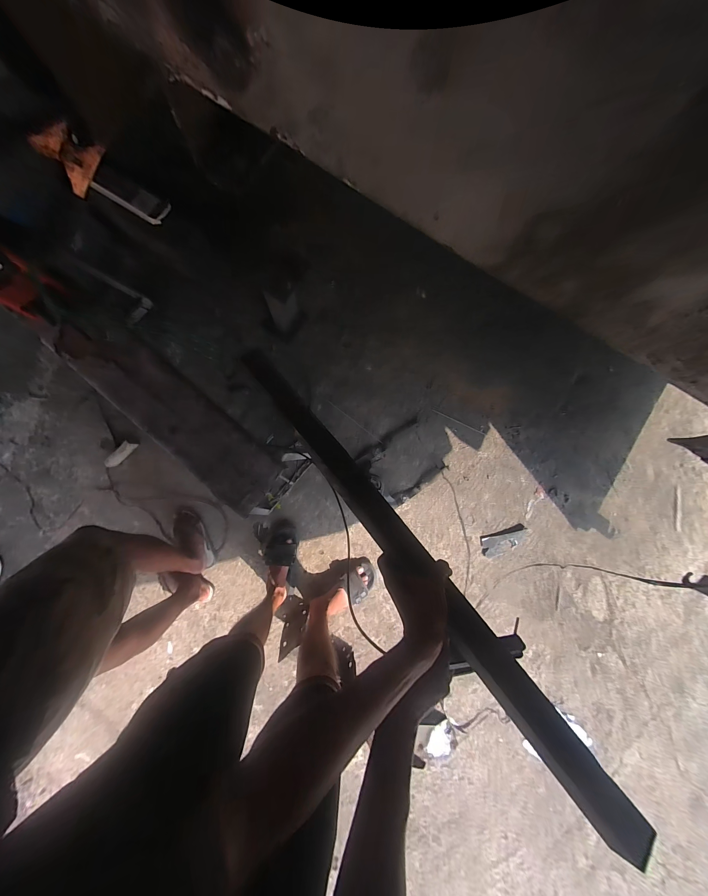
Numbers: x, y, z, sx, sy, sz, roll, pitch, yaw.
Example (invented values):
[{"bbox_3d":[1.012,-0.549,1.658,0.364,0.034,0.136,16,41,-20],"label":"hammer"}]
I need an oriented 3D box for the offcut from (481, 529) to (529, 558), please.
[{"bbox_3d":[0.603,0.379,1.189,0.195,0.012,0.075,-14,84,-4],"label":"offcut"}]

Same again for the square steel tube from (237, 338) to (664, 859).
[{"bbox_3d":[0.055,0.125,0.434,0.058,0.039,0.781,-39,74,0],"label":"square steel tube"}]

